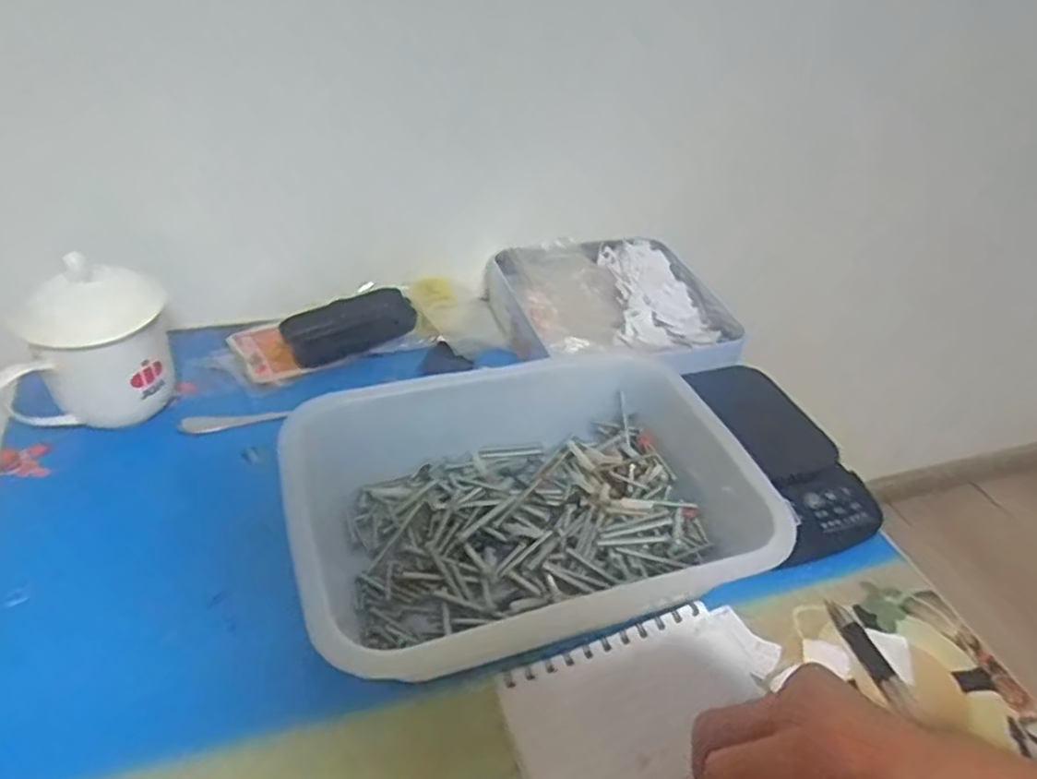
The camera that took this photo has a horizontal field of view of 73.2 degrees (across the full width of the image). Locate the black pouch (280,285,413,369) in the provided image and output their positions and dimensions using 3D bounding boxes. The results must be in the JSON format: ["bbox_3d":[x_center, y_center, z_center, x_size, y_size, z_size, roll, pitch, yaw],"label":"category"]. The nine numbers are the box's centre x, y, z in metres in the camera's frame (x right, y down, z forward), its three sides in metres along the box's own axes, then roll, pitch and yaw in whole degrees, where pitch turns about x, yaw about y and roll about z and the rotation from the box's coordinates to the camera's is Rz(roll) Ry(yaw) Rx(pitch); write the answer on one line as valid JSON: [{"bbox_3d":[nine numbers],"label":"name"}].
[{"bbox_3d":[-0.147,-0.056,0.606,0.107,0.036,0.042,-14,42,-24],"label":"black pouch"}]

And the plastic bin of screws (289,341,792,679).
[{"bbox_3d":[0.003,0.074,0.458,0.289,0.080,0.200,-8,40,-17],"label":"plastic bin of screws"}]

